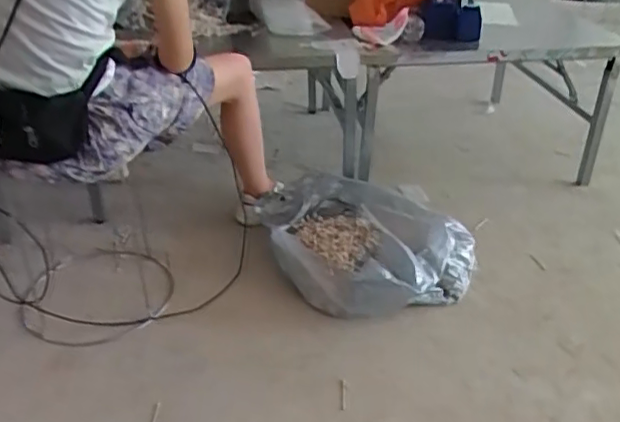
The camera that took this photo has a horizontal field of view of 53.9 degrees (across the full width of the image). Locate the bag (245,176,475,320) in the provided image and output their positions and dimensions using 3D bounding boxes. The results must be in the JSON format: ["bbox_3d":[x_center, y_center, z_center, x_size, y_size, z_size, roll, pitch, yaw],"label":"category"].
[{"bbox_3d":[0.104,0.065,1.565,0.578,0.170,0.380,25,39,34],"label":"bag"}]

